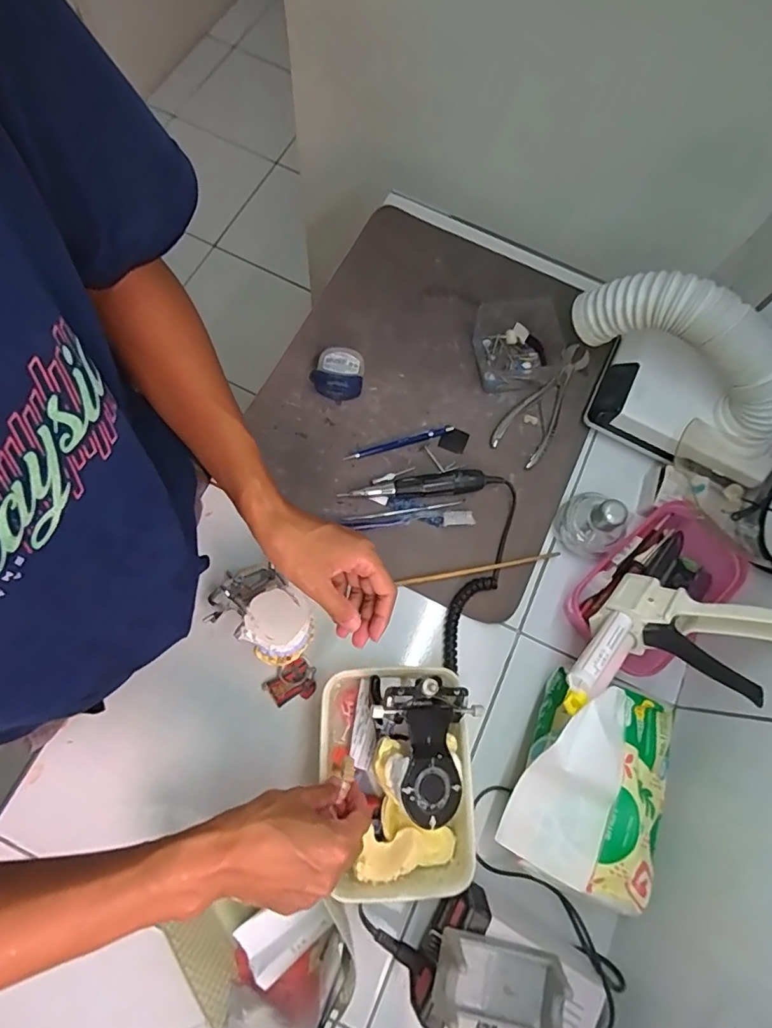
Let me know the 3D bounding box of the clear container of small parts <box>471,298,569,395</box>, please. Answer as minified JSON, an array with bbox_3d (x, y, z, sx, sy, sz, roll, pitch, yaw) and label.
[{"bbox_3d":[0.172,-0.218,0.653,0.109,0.051,0.108,-9,75,-6],"label":"clear container of small parts"}]

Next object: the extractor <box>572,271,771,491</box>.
[{"bbox_3d":[0.329,-0.148,0.571,0.274,0.173,0.102,28,75,5],"label":"extractor"}]

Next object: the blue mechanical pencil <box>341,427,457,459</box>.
[{"bbox_3d":[0.017,-0.088,0.626,0.138,0.006,0.011,-16,76,-8],"label":"blue mechanical pencil"}]

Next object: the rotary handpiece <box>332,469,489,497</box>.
[{"bbox_3d":[0.032,-0.033,0.599,0.168,0.024,0.023,-2,74,-4],"label":"rotary handpiece"}]

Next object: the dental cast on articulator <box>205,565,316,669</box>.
[{"bbox_3d":[-0.130,0.099,0.524,0.119,0.091,0.075,33,75,7],"label":"dental cast on articulator"}]

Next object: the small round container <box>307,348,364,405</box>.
[{"bbox_3d":[-0.060,-0.174,0.633,0.066,0.039,0.061,0,72,-1],"label":"small round container"}]

